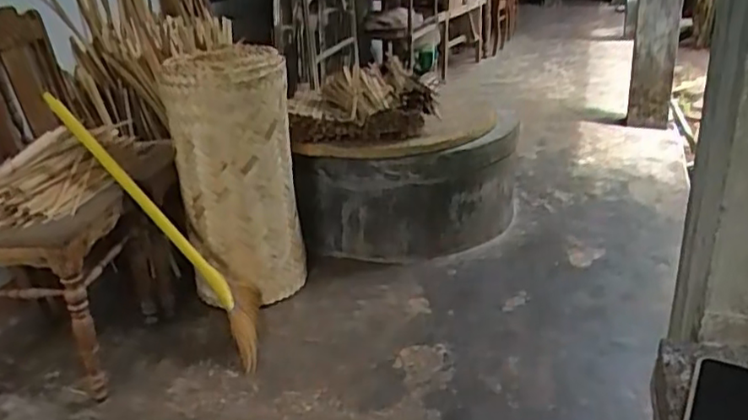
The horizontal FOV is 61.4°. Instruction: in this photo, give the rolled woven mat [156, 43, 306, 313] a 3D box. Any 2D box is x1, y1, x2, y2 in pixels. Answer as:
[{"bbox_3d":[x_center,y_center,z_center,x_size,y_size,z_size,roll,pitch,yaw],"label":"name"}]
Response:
[{"bbox_3d":[-0.410,-0.095,1.894,0.329,0.710,0.327,-9,24,-13],"label":"rolled woven mat"}]

